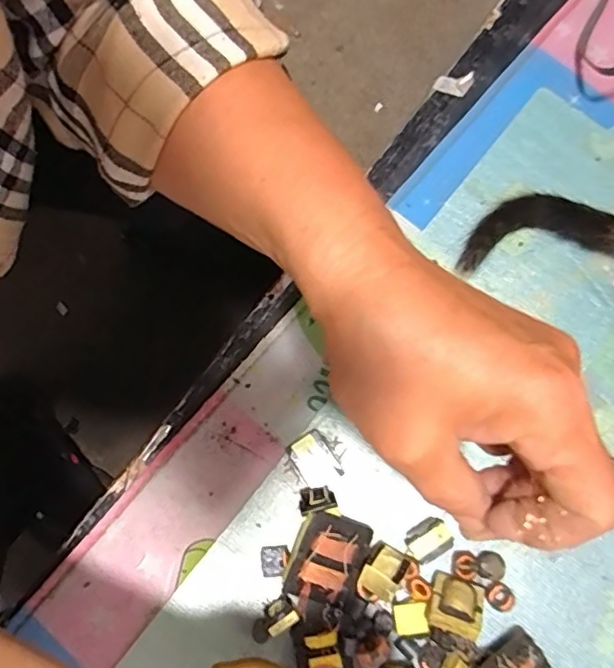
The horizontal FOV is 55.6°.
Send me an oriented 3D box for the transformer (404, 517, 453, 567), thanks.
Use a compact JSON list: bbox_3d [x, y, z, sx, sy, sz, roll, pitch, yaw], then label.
[{"bbox_3d":[0.089,0.152,0.424,0.032,0.011,0.028,-37,81,-9],"label":"transformer"}]

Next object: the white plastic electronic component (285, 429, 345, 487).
[{"bbox_3d":[0.005,0.094,0.436,0.028,0.014,0.037,-32,80,-8],"label":"white plastic electronic component"}]

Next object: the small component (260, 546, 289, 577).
[{"bbox_3d":[-0.023,0.164,0.420,0.020,0.005,0.021,-7,56,9],"label":"small component"}]

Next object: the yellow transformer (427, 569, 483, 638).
[{"bbox_3d":[0.104,0.189,0.407,0.036,0.019,0.039,12,51,16],"label":"yellow transformer"}]

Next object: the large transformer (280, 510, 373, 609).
[{"bbox_3d":[0.012,0.161,0.414,0.048,0.023,0.065,26,78,4],"label":"large transformer"}]

